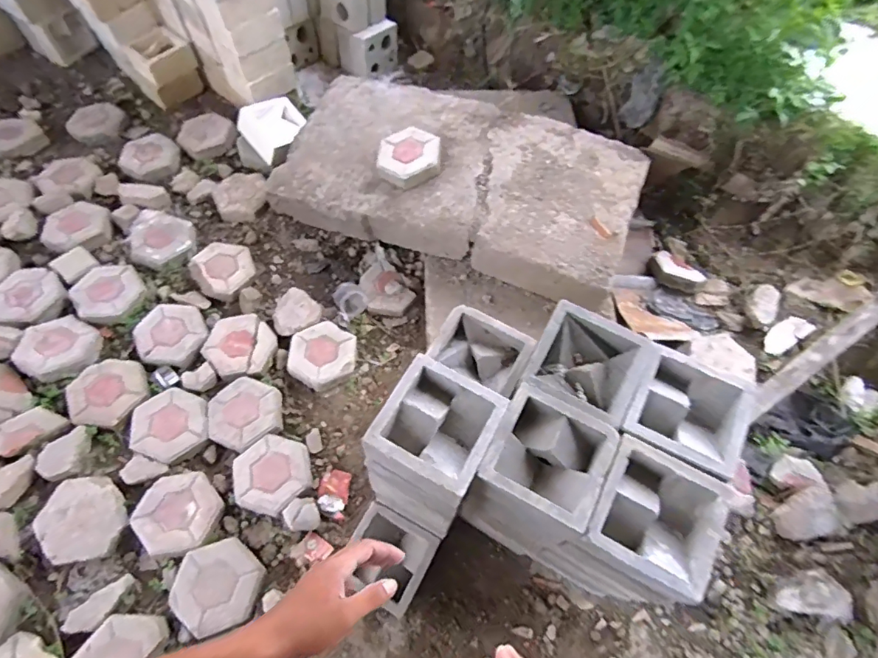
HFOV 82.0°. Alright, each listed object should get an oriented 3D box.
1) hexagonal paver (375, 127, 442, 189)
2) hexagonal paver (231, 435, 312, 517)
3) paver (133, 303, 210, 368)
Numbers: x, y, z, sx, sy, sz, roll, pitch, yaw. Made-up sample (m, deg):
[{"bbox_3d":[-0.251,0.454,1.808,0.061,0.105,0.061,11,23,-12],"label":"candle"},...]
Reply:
[{"bbox_3d":[-0.098,-0.568,1.655,0.205,0.071,0.210,2,60,-3],"label":"hexagonal paver"},{"bbox_3d":[-0.462,0.402,1.393,0.204,0.050,0.218,-10,61,-10],"label":"hexagonal paver"},{"bbox_3d":[-0.848,0.010,1.589,0.216,0.050,0.214,20,60,8],"label":"paver"}]

